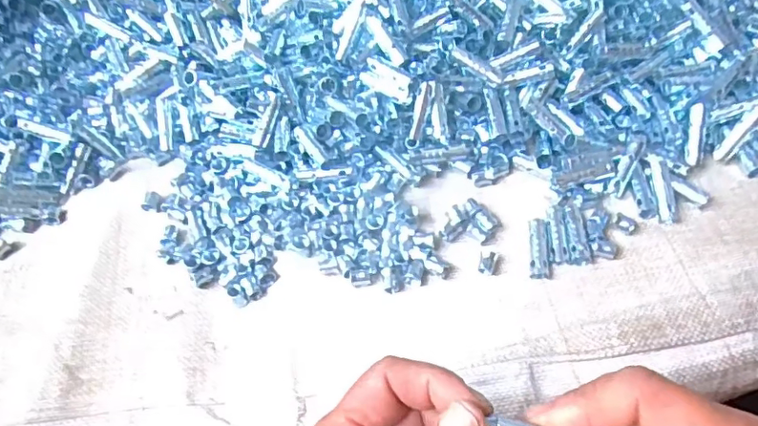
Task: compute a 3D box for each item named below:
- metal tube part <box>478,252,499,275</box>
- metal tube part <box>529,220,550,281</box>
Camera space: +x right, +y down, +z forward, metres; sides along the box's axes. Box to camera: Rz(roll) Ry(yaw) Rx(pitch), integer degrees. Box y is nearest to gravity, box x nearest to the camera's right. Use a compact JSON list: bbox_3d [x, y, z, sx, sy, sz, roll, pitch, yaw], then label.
[{"bbox_3d":[0.066,0.030,0.326,0.010,0.007,0.014,9,59,11],"label":"metal tube part"},{"bbox_3d":[0.096,0.022,0.328,0.011,0.007,0.039,3,58,7],"label":"metal tube part"}]

